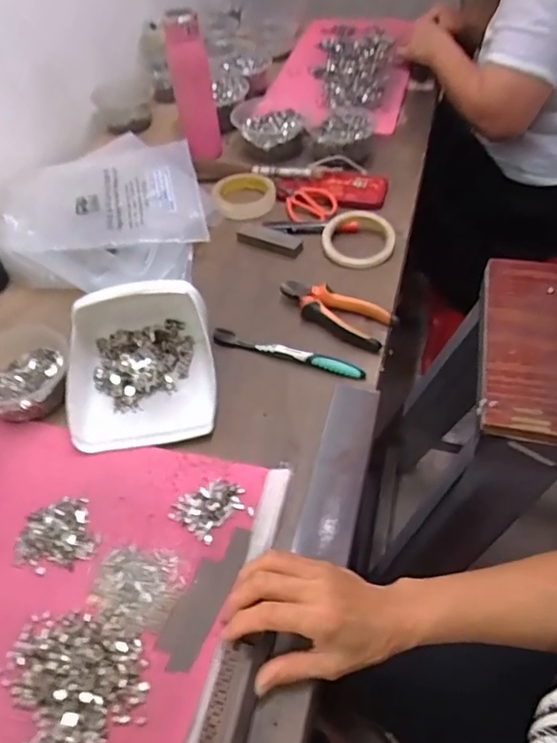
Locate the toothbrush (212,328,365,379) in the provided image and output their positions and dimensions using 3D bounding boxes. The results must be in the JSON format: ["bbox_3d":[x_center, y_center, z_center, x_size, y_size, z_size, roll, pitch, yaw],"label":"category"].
[{"bbox_3d":[0.009,-0.023,0.632,0.182,0.014,0.016,15,52,16],"label":"toothbrush"}]

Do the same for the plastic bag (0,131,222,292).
[{"bbox_3d":[-0.245,-0.248,0.816,0.298,0.052,0.330,6,50,9],"label":"plastic bag"}]

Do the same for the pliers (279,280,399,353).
[{"bbox_3d":[0.071,-0.078,0.669,0.146,0.026,0.062,33,58,28],"label":"pliers"}]

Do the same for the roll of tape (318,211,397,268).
[{"bbox_3d":[0.110,-0.190,0.766,0.097,0.025,0.107,-3,49,1],"label":"roll of tape"}]

